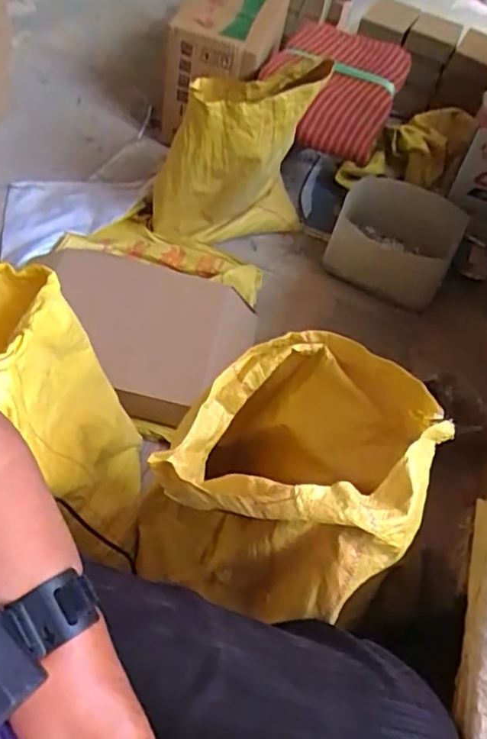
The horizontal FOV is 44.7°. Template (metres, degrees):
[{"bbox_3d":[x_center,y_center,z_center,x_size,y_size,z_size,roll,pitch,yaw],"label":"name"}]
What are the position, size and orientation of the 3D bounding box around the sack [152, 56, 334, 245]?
[{"bbox_3d":[-0.018,-0.434,1.221,0.316,0.407,0.211,20,53,7],"label":"sack"}]

